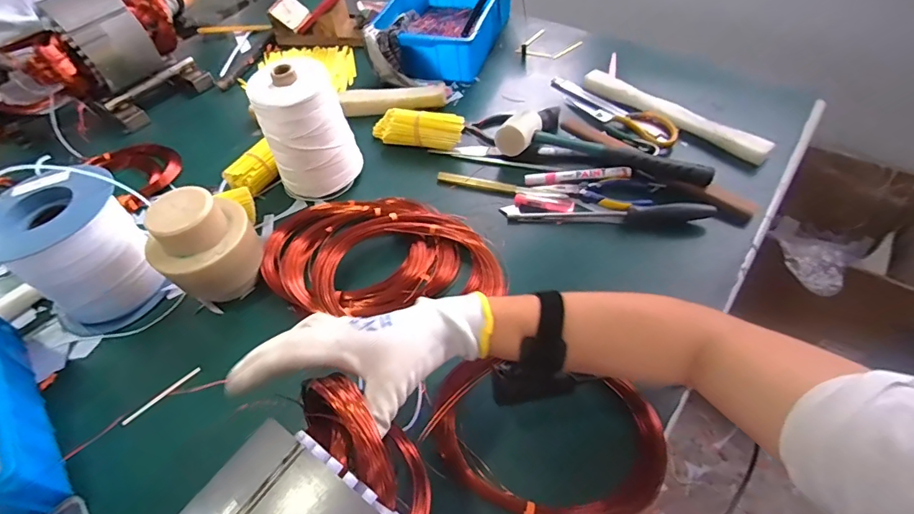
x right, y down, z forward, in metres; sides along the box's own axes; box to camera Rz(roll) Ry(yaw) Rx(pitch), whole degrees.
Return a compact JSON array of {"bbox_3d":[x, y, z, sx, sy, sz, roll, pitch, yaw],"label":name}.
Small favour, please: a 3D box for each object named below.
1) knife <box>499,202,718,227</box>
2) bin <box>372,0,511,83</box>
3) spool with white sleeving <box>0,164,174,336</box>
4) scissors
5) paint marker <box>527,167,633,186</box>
[{"bbox_3d":[0.189,-0.059,0.587,0.256,0.023,0.021,2,52,8],"label":"knife"},{"bbox_3d":[-0.019,-0.444,0.882,0.197,0.101,0.300,11,54,14],"label":"bin"},{"bbox_3d":[-0.449,-0.009,0.548,0.141,0.143,0.146,25,59,23],"label":"spool with white sleeving"},{"bbox_3d":[0.235,-0.230,0.720,0.059,0.019,0.231,-36,57,-21],"label":"scissors"},{"bbox_3d":[0.166,-0.111,0.636,0.141,0.019,0.018,-4,52,3],"label":"paint marker"}]

